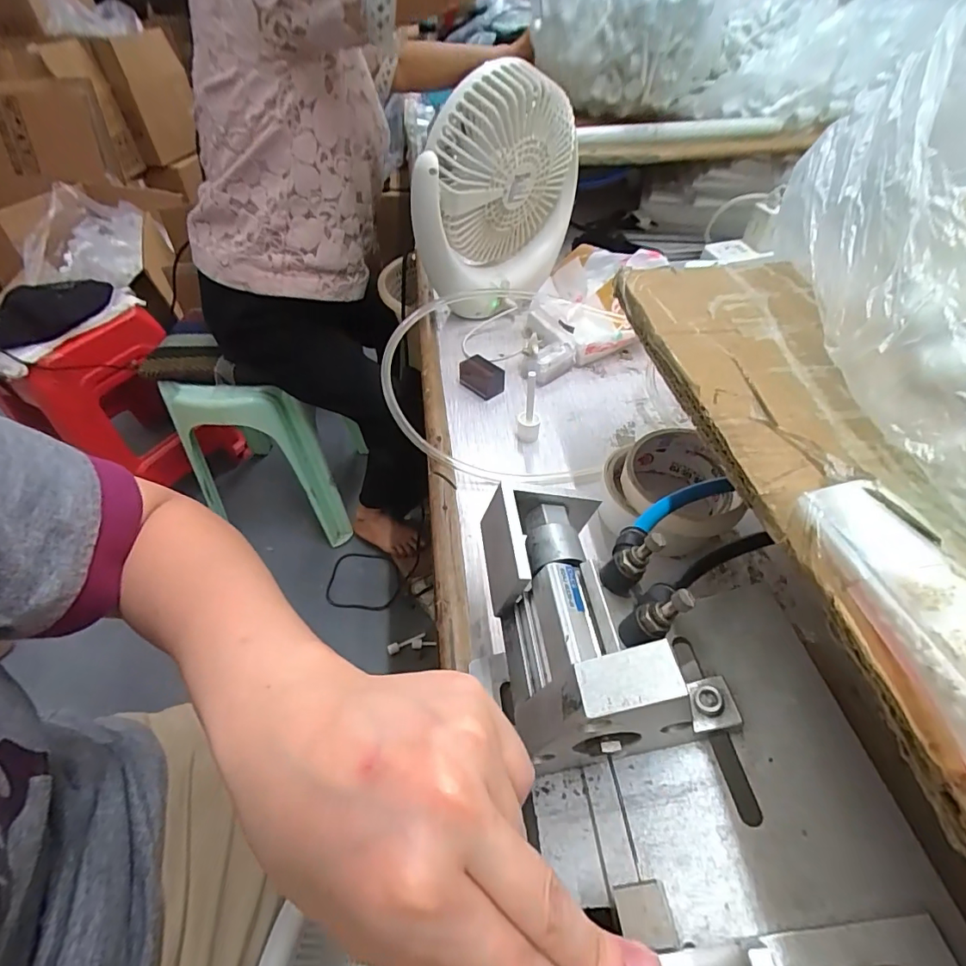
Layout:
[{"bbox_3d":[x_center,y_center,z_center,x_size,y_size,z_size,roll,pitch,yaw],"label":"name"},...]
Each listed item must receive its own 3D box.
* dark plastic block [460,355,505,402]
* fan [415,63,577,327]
[{"bbox_3d":[-0.002,-0.098,0.461,0.025,0.026,0.040,-31,53,-23],"label":"dark plastic block"},{"bbox_3d":[0.013,-0.276,0.496,0.080,0.203,0.202,28,55,25],"label":"fan"}]

